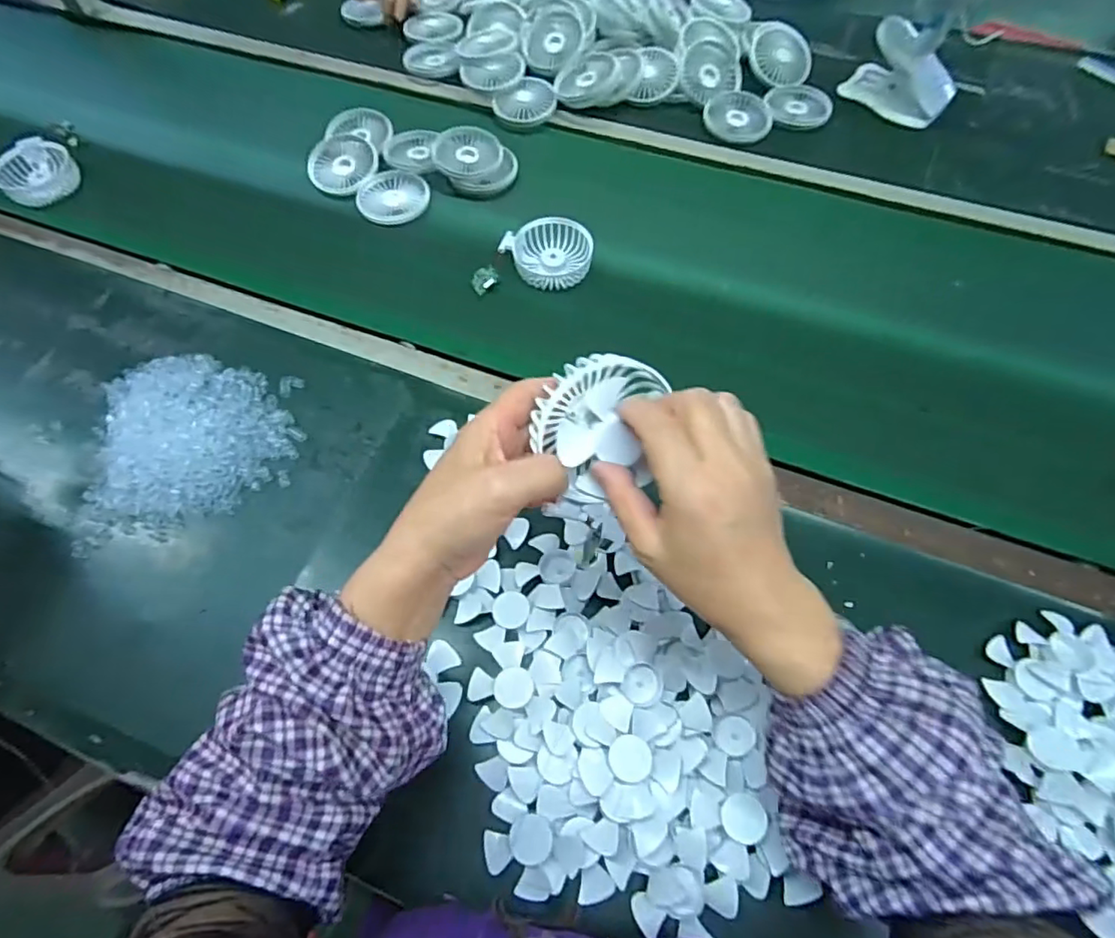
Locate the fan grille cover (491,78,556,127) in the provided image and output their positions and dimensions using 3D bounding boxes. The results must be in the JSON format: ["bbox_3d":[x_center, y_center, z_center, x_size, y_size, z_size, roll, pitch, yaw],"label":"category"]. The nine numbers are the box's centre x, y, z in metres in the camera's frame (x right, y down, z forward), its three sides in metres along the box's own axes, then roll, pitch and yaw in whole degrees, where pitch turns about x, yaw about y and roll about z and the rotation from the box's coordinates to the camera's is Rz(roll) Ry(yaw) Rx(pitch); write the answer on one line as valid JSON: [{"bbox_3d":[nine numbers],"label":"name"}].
[{"bbox_3d":[-0.045,-0.517,0.839,0.086,0.014,0.074,-28,83,-1],"label":"fan grille cover"}]

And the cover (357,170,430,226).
[{"bbox_3d":[-0.214,-0.359,0.782,0.089,0.026,0.089,-2,62,-1],"label":"cover"}]

